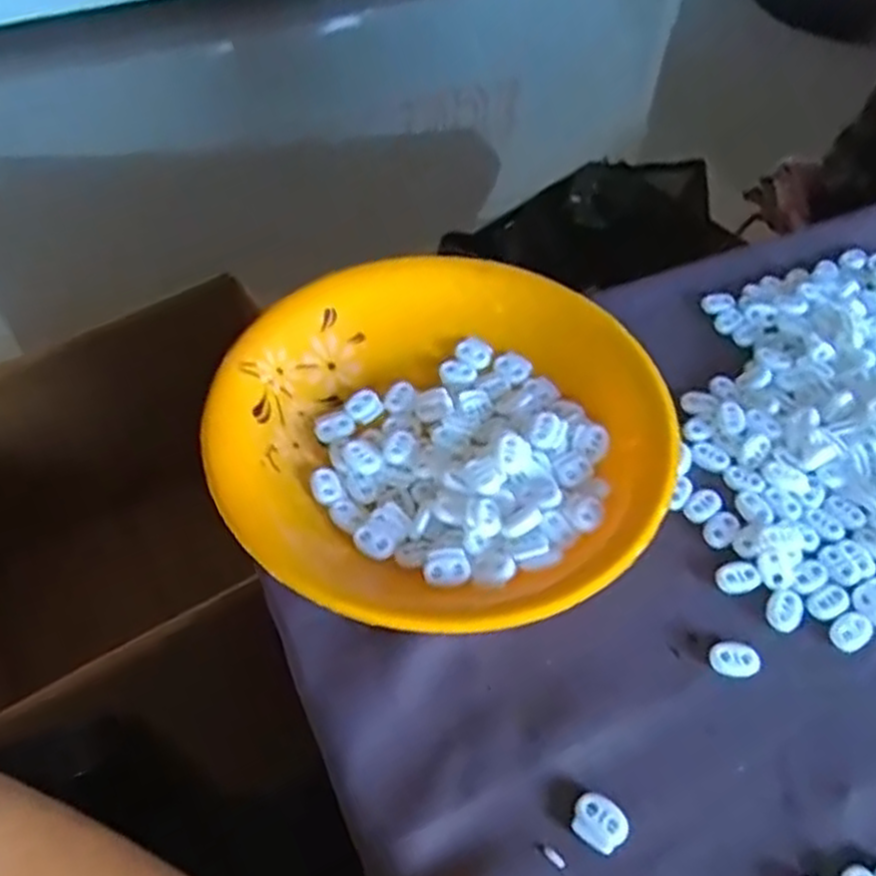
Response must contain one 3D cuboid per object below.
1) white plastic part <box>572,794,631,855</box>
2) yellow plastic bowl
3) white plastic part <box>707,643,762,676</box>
[{"bbox_3d":[0.068,0.161,0.326,0.023,0.004,0.019,34,59,21],"label":"white plastic part"},{"bbox_3d":[-0.001,-0.009,0.417,0.222,0.053,0.237,1,53,-2],"label":"yellow plastic bowl"},{"bbox_3d":[0.141,0.105,0.368,0.024,0.004,0.015,7,53,2],"label":"white plastic part"}]

